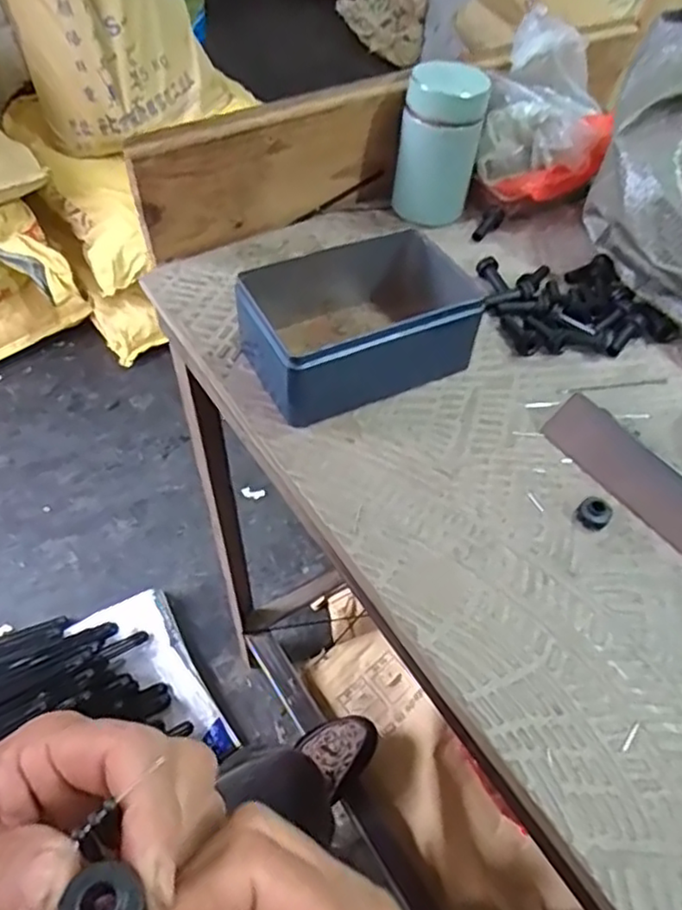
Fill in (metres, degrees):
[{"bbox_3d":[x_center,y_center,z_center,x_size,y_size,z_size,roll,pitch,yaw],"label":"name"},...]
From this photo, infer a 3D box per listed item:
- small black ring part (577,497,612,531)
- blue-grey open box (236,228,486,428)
[{"bbox_3d":[0.149,0.034,0.393,0.018,0.012,0.014,36,58,24],"label":"small black ring part"},{"bbox_3d":[0.011,-0.092,0.461,0.148,0.063,0.103,-21,55,-18],"label":"blue-grey open box"}]

